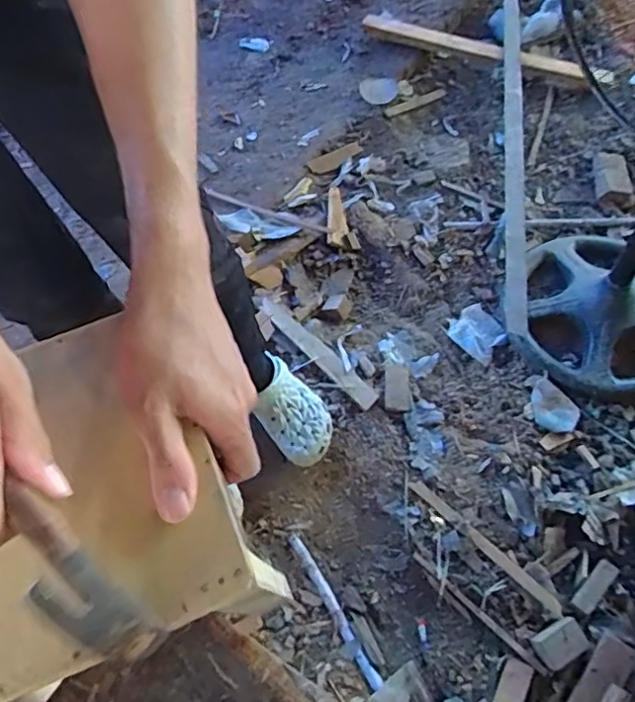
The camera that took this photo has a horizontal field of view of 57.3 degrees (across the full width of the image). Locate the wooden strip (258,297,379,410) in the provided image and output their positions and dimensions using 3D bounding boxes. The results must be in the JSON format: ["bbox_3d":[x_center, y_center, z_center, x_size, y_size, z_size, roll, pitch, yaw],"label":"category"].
[{"bbox_3d":[-0.005,-0.005,1.200,0.047,0.010,0.328,-37,67,-22],"label":"wooden strip"}]

